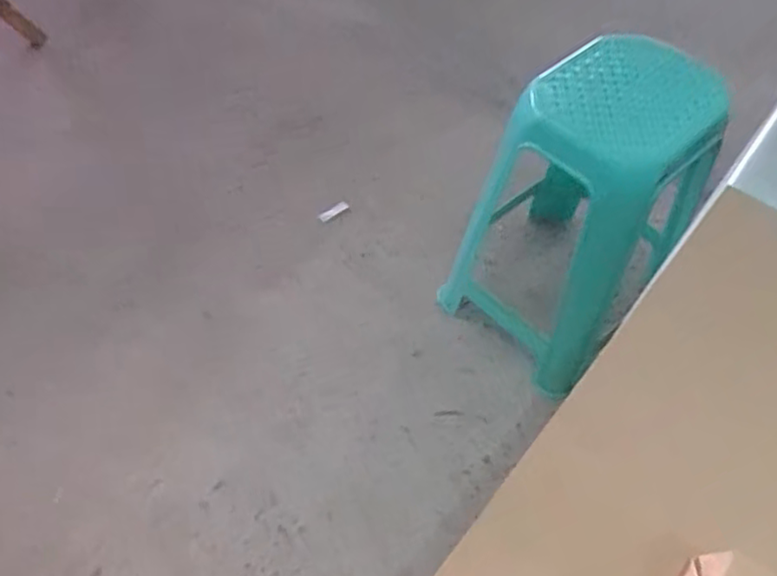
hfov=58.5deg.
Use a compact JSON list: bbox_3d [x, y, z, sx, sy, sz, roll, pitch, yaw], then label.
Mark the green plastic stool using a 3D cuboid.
[{"bbox_3d":[0.345,-0.130,1.293,0.343,0.612,0.296,-38,64,-25],"label":"green plastic stool"}]

